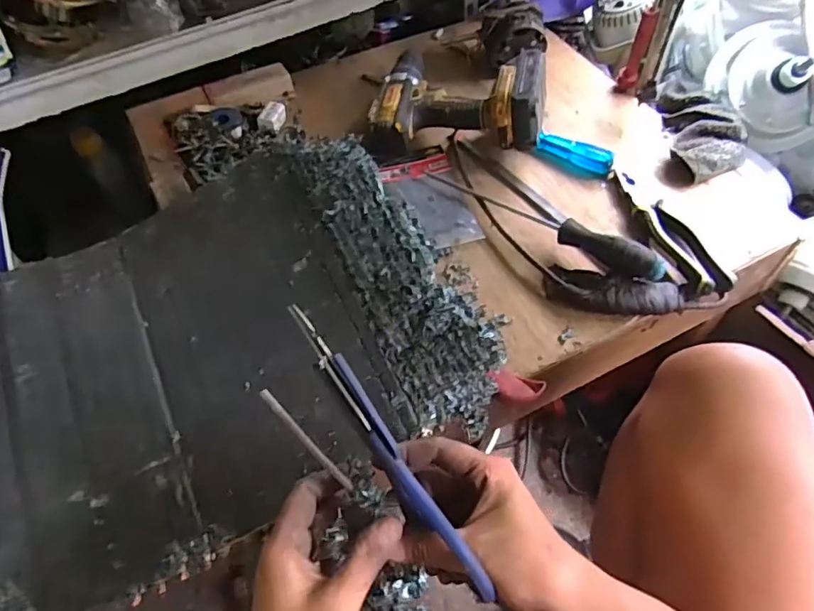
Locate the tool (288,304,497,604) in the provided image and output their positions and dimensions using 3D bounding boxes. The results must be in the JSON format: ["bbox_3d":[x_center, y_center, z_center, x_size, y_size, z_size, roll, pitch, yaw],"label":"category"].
[{"bbox_3d":[-0.011,0.083,0.312,0.013,0.021,0.191,-33,90,-19],"label":"tool"}]

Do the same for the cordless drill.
[{"bbox_3d":[0.068,-0.270,0.706,0.211,0.091,0.181,9,55,10],"label":"cordless drill"}]

